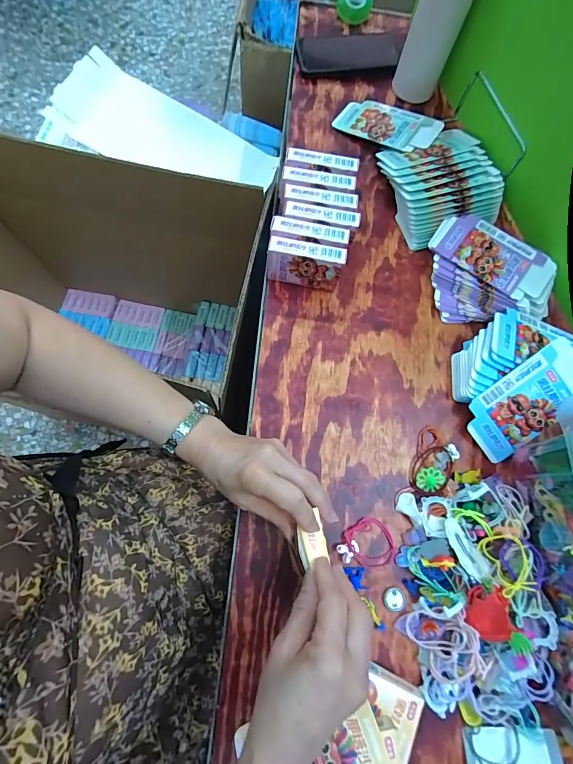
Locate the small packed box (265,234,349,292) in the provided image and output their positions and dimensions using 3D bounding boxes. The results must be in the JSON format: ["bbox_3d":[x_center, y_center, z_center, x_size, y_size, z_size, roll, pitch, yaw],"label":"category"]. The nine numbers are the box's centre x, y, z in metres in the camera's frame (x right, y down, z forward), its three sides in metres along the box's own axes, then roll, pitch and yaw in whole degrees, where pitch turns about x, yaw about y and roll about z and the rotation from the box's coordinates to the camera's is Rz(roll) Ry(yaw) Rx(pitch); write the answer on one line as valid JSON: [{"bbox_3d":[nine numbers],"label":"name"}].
[{"bbox_3d":[0.023,-0.144,0.473,0.090,0.069,0.025,10,74,-2],"label":"small packed box"}]

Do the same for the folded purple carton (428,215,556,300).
[{"bbox_3d":[0.274,-0.168,0.498,0.156,0.009,0.086,33,76,8],"label":"folded purple carton"}]

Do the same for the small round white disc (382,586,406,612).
[{"bbox_3d":[0.118,0.237,0.411,0.025,0.004,0.024,1,74,-4],"label":"small round white disc"}]

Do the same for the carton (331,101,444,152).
[{"bbox_3d":[0.151,-0.388,0.567,0.149,0.008,0.079,28,75,15],"label":"carton"}]

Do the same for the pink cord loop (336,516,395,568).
[{"bbox_3d":[0.091,0.184,0.420,0.061,0.011,0.055,-31,79,-12],"label":"pink cord loop"}]

